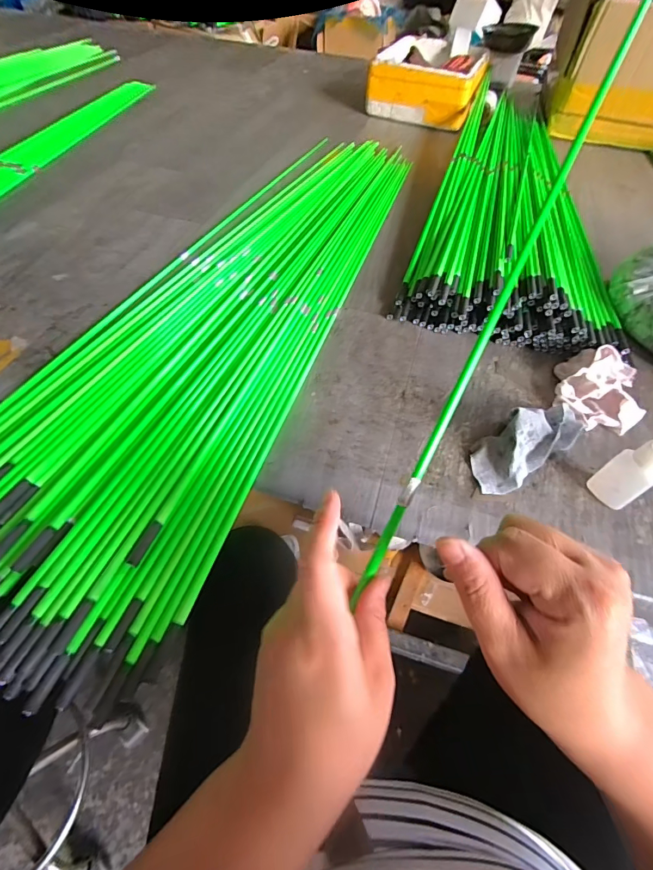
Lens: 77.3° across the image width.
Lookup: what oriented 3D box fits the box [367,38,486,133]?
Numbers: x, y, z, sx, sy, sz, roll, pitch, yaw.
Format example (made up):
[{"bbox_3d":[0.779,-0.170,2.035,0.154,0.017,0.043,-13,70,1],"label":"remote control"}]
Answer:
[{"bbox_3d":[0.257,-0.862,0.998,0.240,0.107,0.281,21,56,12],"label":"box"}]

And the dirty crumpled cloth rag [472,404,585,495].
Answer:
[{"bbox_3d":[0.205,0.003,0.406,0.139,0.046,0.049,-28,61,-21],"label":"dirty crumpled cloth rag"}]

